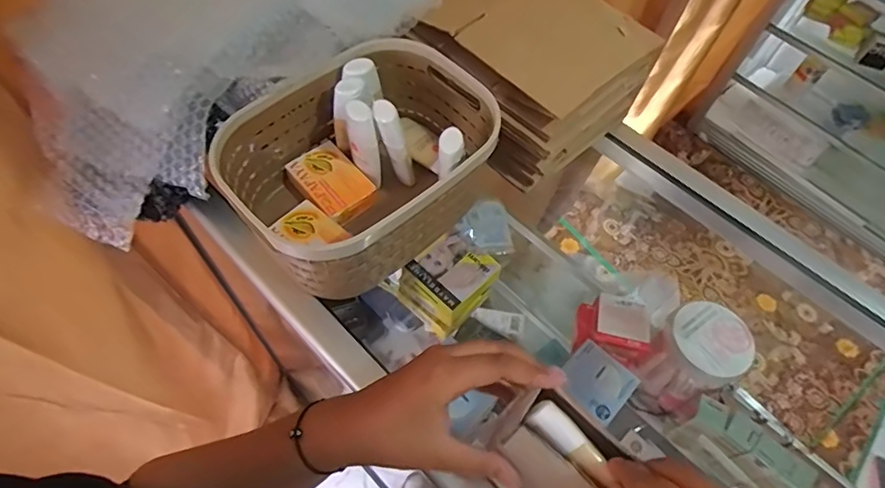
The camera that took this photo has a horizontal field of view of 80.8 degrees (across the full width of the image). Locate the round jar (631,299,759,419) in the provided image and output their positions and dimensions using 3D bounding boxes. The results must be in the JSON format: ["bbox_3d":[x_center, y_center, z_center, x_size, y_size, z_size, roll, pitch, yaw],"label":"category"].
[{"bbox_3d":[0.276,0.131,0.588,0.082,0.132,0.081,1,59,-2],"label":"round jar"}]

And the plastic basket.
[{"bbox_3d":[-0.060,-0.067,0.444,0.211,0.101,0.155,-39,68,-23],"label":"plastic basket"}]

